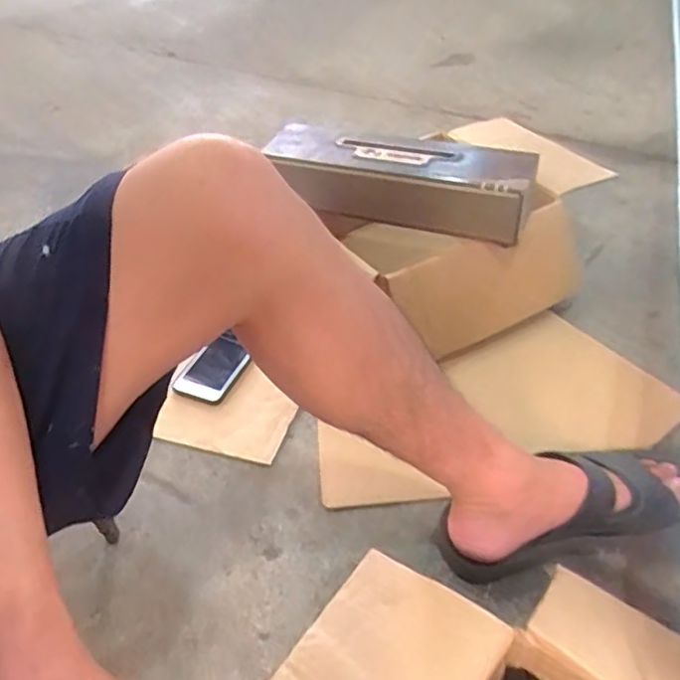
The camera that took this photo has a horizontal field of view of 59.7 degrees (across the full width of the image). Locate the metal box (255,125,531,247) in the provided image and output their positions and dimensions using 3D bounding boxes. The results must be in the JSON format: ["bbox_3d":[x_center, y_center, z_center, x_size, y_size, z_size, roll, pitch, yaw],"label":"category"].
[{"bbox_3d":[0.082,-0.237,0.855,0.379,0.088,0.132,14,47,20],"label":"metal box"}]

